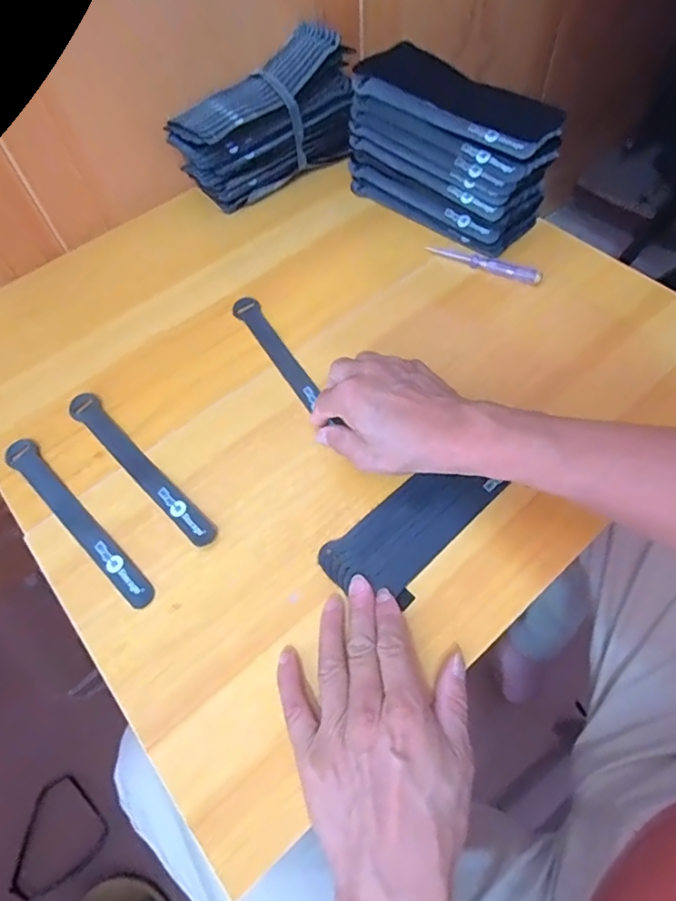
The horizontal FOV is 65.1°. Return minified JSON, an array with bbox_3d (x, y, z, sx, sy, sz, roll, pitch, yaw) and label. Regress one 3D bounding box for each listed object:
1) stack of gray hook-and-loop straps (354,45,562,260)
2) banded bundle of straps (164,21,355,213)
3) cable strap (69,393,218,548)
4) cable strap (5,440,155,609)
[{"bbox_3d":[0.114,-0.306,0.545,0.202,0.116,0.090,39,69,21],"label":"stack of gray hook-and-loop straps"},{"bbox_3d":[-0.077,-0.357,0.591,0.209,0.117,0.078,-36,65,-16],"label":"banded bundle of straps"},{"bbox_3d":[-0.168,0.012,0.446,0.024,0.004,0.193,-41,66,-18],"label":"cable strap"},{"bbox_3d":[-0.211,0.053,0.426,0.196,0.005,0.024,38,69,21],"label":"cable strap"}]

